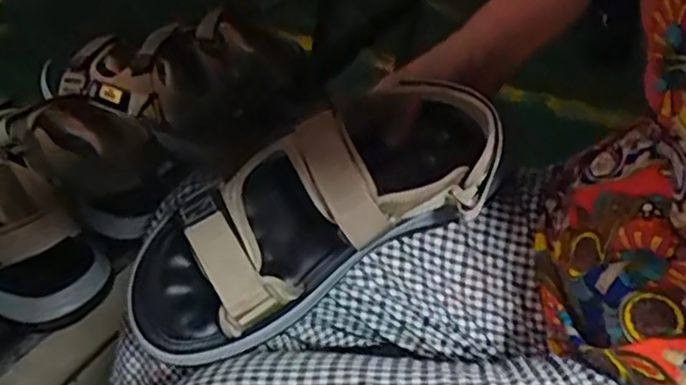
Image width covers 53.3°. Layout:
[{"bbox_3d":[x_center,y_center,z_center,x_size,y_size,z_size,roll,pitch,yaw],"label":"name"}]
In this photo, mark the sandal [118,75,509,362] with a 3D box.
[{"bbox_3d":[-0.017,0.015,0.437,0.251,0.099,0.104,-30,45,-8],"label":"sandal"}]

